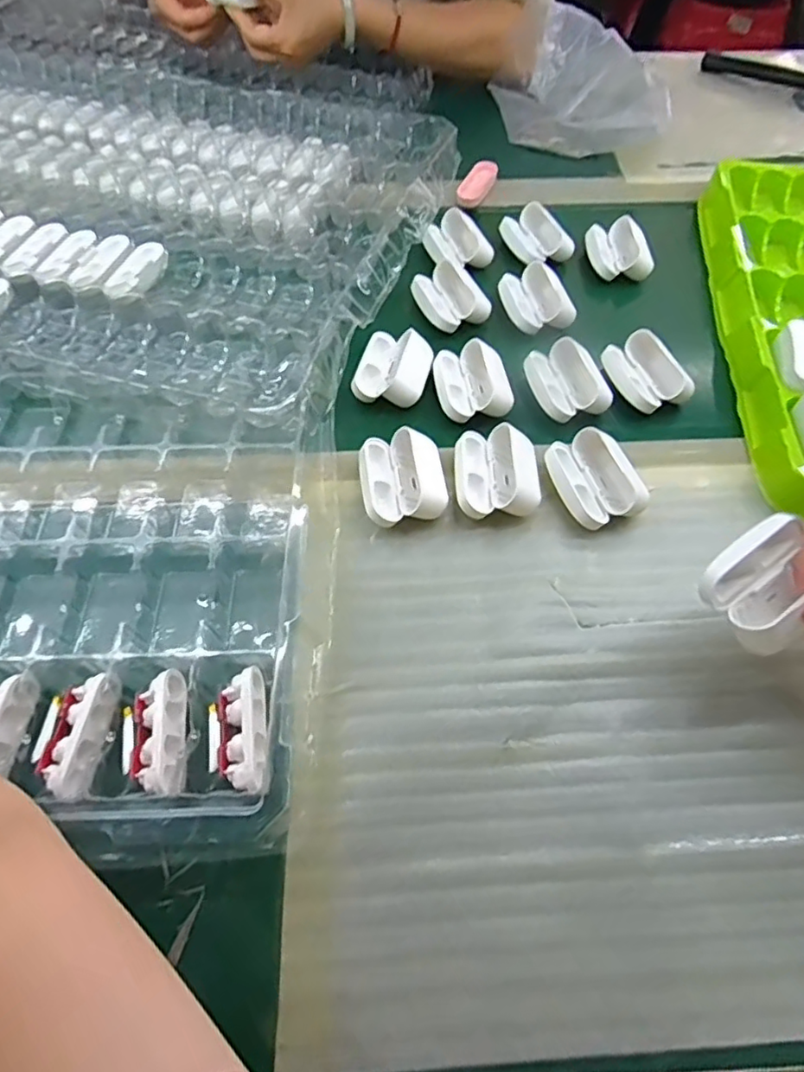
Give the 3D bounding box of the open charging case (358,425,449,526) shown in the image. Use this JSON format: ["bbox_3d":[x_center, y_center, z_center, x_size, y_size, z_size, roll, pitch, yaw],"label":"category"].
[{"bbox_3d":[0.001,-0.038,0.387,0.055,0.024,0.064,-2,59,-3],"label":"open charging case"}]

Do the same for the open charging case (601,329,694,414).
[{"bbox_3d":[0.185,-0.125,0.448,0.042,0.028,0.066,-19,61,-13],"label":"open charging case"}]

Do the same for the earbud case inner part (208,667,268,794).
[{"bbox_3d":[-0.085,0.102,0.304,0.030,0.017,0.061,-9,60,-7],"label":"earbud case inner part"}]

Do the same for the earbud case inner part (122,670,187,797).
[{"bbox_3d":[-0.129,0.102,0.302,0.030,0.017,0.060,-9,60,-7],"label":"earbud case inner part"}]

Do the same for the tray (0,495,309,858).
[{"bbox_3d":[-0.287,0.038,0.337,0.453,0.042,0.264,-1,59,-2],"label":"tray"}]

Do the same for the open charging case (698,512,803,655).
[{"bbox_3d":[0.187,0.024,0.296,0.063,0.025,0.051,-30,67,-19],"label":"open charging case"}]

